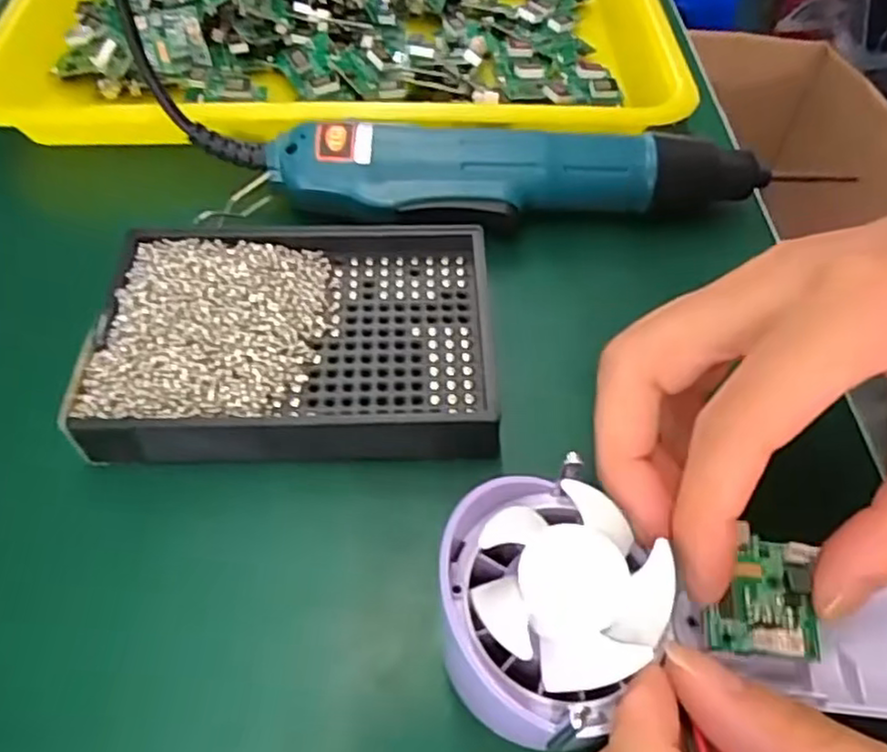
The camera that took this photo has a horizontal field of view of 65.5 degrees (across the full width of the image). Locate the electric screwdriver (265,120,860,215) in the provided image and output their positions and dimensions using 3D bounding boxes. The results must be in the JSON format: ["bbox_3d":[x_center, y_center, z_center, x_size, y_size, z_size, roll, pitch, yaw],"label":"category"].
[{"bbox_3d":[0.044,-0.088,0.291,0.227,0.030,0.038,-1,55,-3],"label":"electric screwdriver"}]

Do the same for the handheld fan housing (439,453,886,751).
[{"bbox_3d":[0.087,0.062,0.181,0.171,0.028,0.066,8,54,-6],"label":"handheld fan housing"}]

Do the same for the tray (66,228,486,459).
[{"bbox_3d":[-0.051,-0.014,0.246,0.136,0.021,0.093,-3,55,-4],"label":"tray"}]

